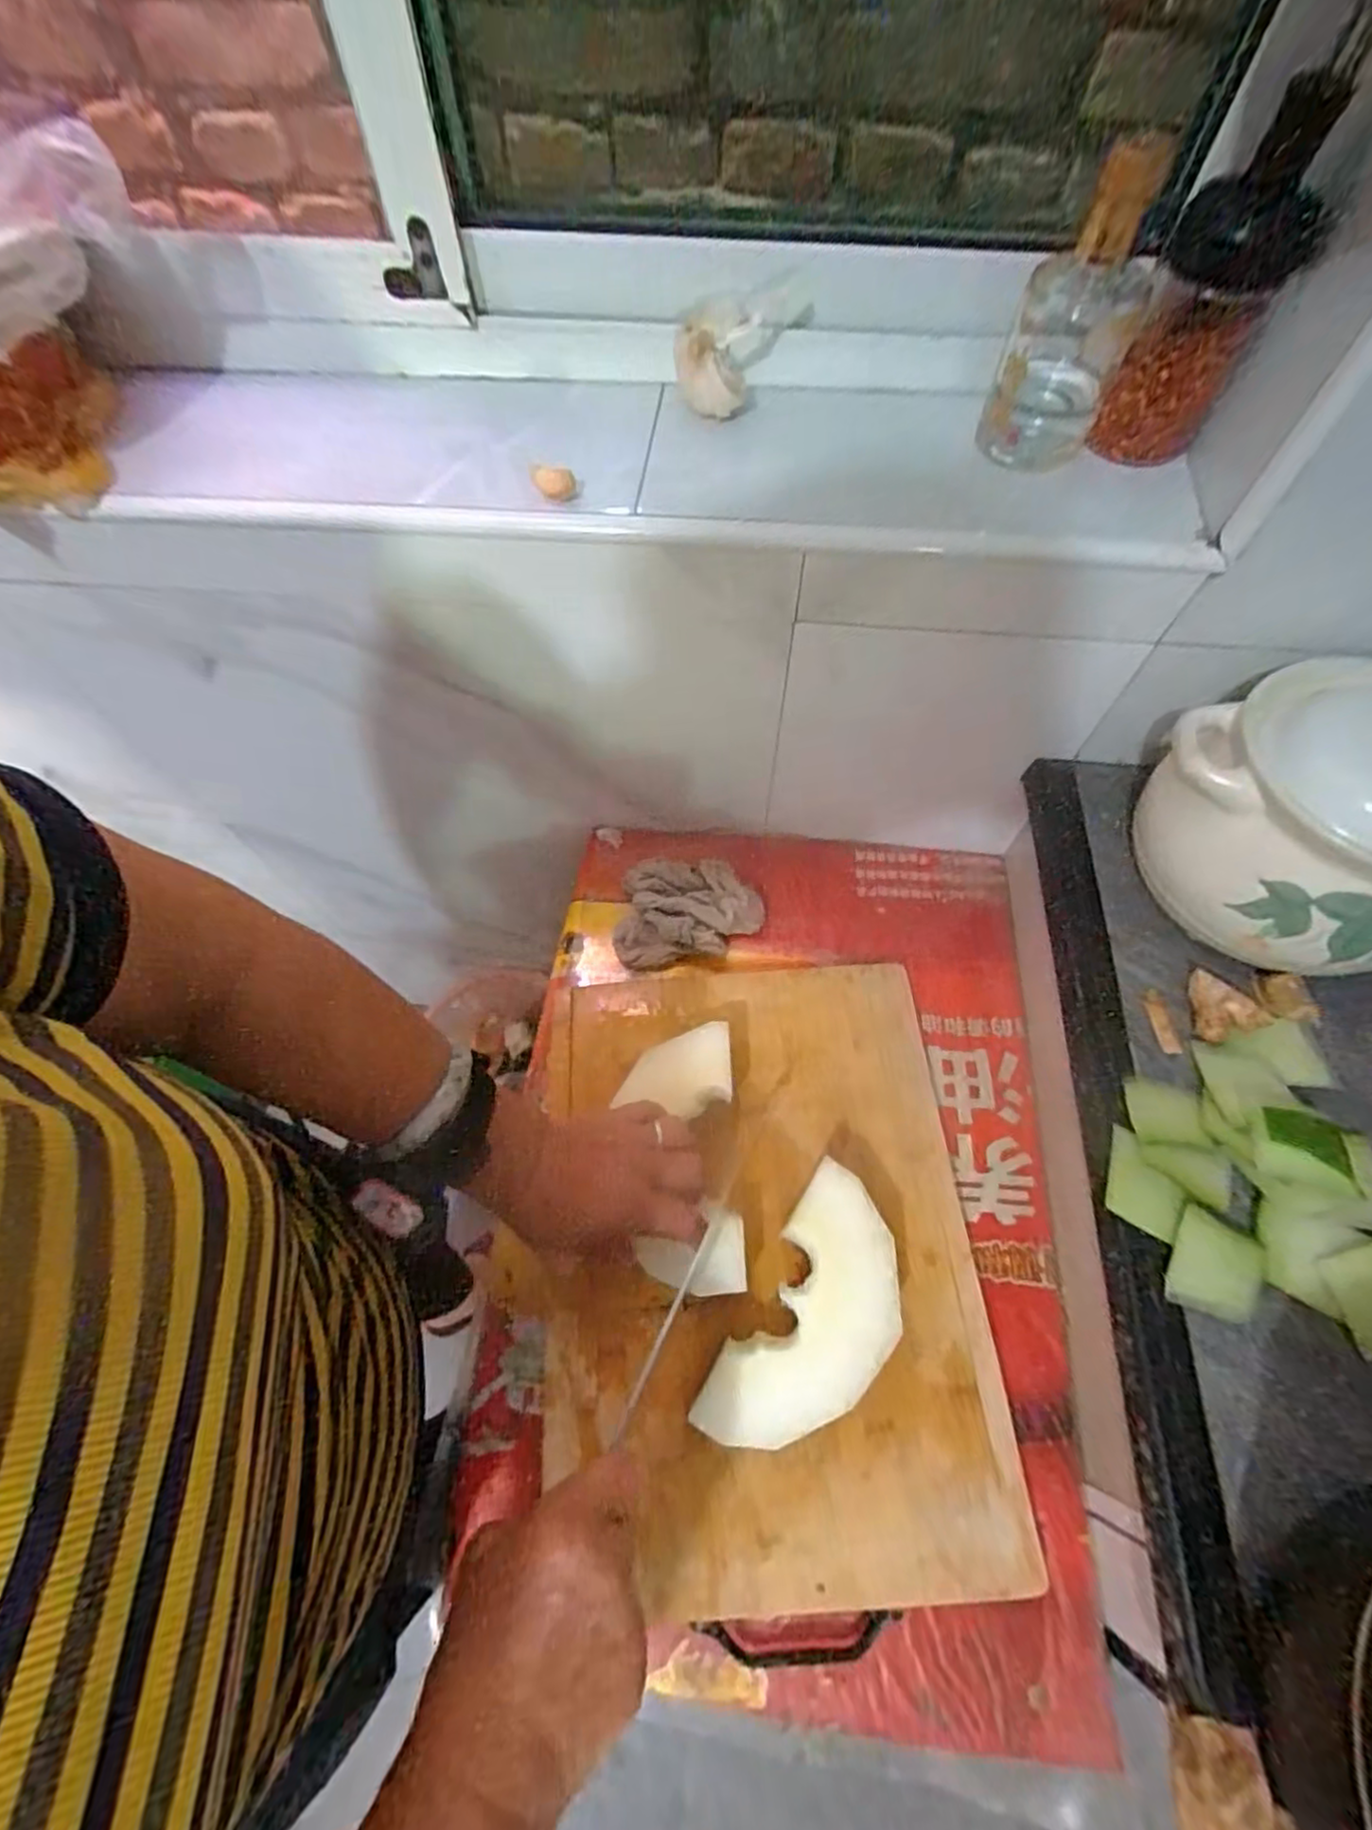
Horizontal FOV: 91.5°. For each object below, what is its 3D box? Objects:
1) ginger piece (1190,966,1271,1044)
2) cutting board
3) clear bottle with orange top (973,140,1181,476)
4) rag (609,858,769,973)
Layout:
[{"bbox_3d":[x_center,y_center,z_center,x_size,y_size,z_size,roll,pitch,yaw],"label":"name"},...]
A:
[{"bbox_3d":[0.336,0.057,0.413,0.037,0.015,0.042,5,63,4],"label":"ginger piece"},{"bbox_3d":[0.049,0.232,0.484,0.294,0.026,0.397,-4,63,0],"label":"cutting board"},{"bbox_3d":[0.218,-0.330,0.375,0.062,0.137,0.053,25,66,14],"label":"clear bottle with orange top"},{"bbox_3d":[0.002,-0.003,0.597,0.129,0.045,0.083,-5,63,-1],"label":"rag"}]

